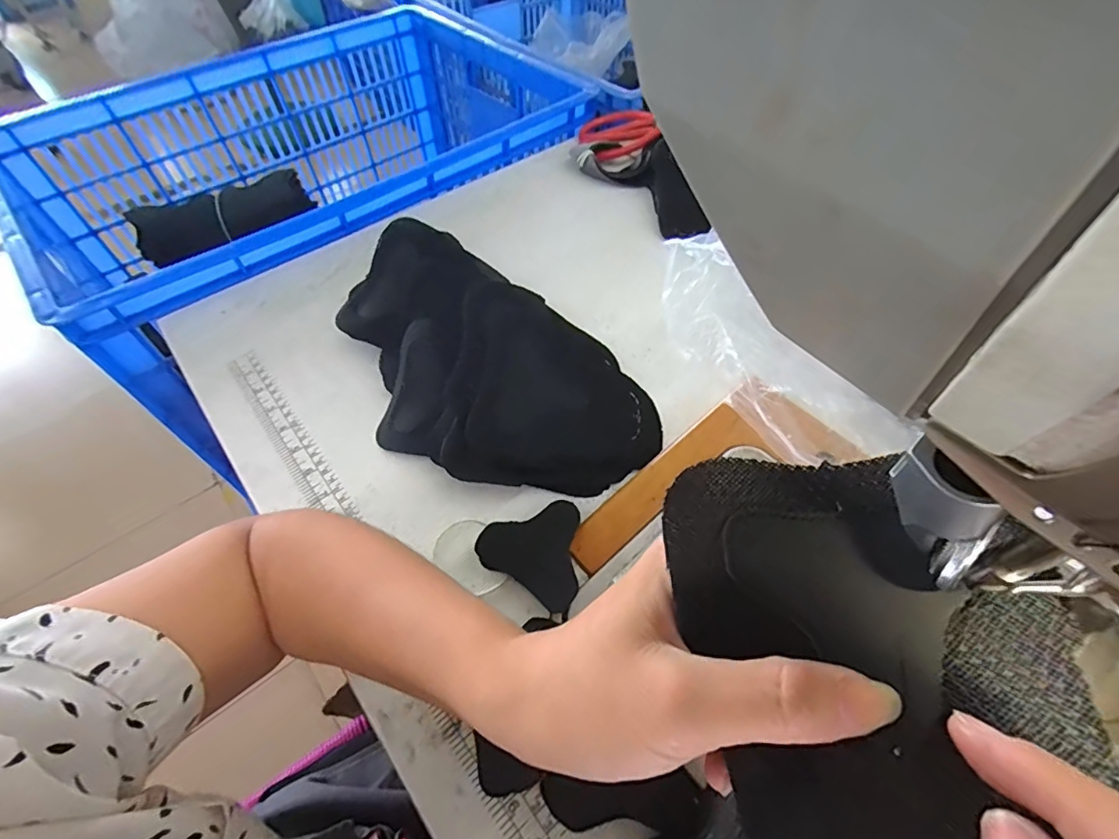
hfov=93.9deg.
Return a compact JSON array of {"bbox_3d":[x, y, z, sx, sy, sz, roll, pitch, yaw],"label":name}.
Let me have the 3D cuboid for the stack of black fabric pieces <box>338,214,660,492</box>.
[{"bbox_3d":[-0.072,-0.046,0.403,0.277,0.076,0.157,29,60,21],"label":"stack of black fabric pieces"}]

